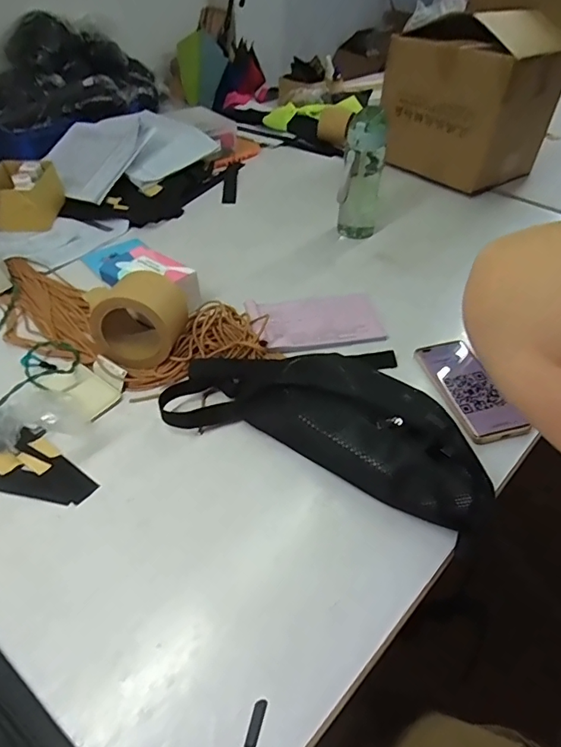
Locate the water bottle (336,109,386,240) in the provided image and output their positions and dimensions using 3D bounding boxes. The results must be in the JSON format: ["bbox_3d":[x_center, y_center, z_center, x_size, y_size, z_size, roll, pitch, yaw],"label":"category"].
[{"bbox_3d":[0.148,-0.353,0.853,0.068,0.213,0.080,11,44,9],"label":"water bottle"}]

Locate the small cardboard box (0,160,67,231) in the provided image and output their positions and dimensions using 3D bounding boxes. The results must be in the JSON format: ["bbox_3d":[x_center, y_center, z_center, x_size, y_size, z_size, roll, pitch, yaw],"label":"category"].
[{"bbox_3d":[-0.500,-0.352,0.918,0.111,0.082,0.142,-1,44,-3],"label":"small cardboard box"}]

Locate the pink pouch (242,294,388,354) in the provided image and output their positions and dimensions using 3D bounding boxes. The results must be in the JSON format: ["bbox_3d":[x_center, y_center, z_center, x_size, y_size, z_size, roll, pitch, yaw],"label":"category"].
[{"bbox_3d":[0.059,-0.076,0.702,0.193,0.020,0.118,-8,45,-11],"label":"pink pouch"}]

